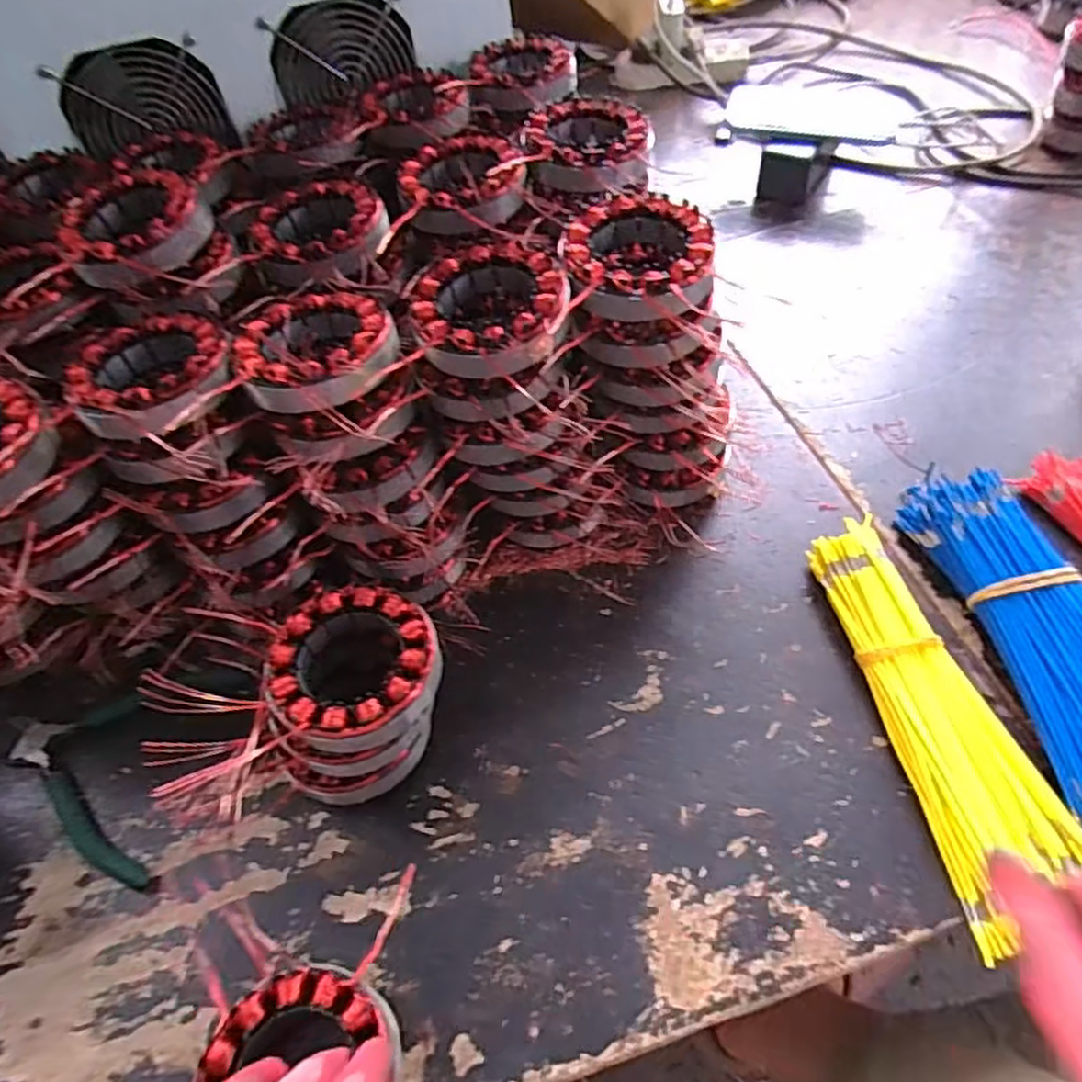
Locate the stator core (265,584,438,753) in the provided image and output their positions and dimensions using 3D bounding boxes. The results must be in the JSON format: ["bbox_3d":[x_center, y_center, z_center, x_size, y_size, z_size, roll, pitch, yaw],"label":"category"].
[{"bbox_3d":[-0.100,0.064,0.372,0.088,0.024,0.087,-3,53,3],"label":"stator core"}]

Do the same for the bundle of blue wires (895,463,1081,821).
[{"bbox_3d":[0.308,0.055,0.415,0.097,0.036,0.250,-12,53,-4],"label":"bundle of blue wires"}]

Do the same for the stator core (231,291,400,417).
[{"bbox_3d":[-0.122,-0.106,0.386,0.083,0.030,0.097,-20,54,-10],"label":"stator core"}]

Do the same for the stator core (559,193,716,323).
[{"bbox_3d":[0.055,-0.158,0.404,0.085,0.034,0.092,2,54,7],"label":"stator core"}]

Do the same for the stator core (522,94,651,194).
[{"bbox_3d":[0.034,-0.272,0.488,0.084,0.032,0.093,2,54,7],"label":"stator core"}]

